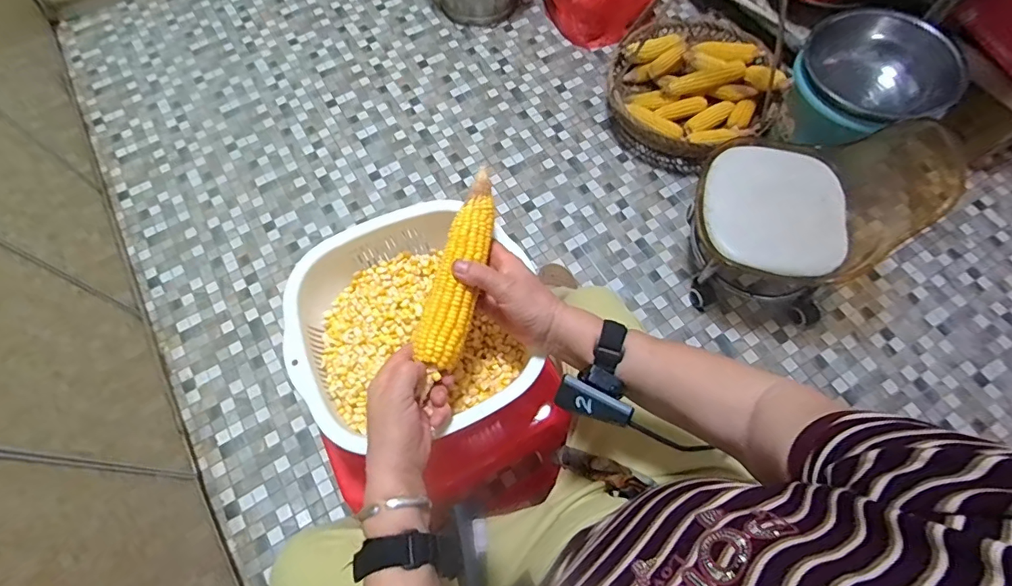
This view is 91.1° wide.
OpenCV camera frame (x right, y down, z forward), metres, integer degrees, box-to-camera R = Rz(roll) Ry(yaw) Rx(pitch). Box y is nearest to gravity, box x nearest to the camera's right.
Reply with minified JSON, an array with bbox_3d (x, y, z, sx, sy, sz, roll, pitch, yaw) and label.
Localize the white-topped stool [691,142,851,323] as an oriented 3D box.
[{"bbox_3d":[0.563,-0.140,1.102,0.313,0.272,0.336,0,66,0],"label":"white-topped stool"}]

